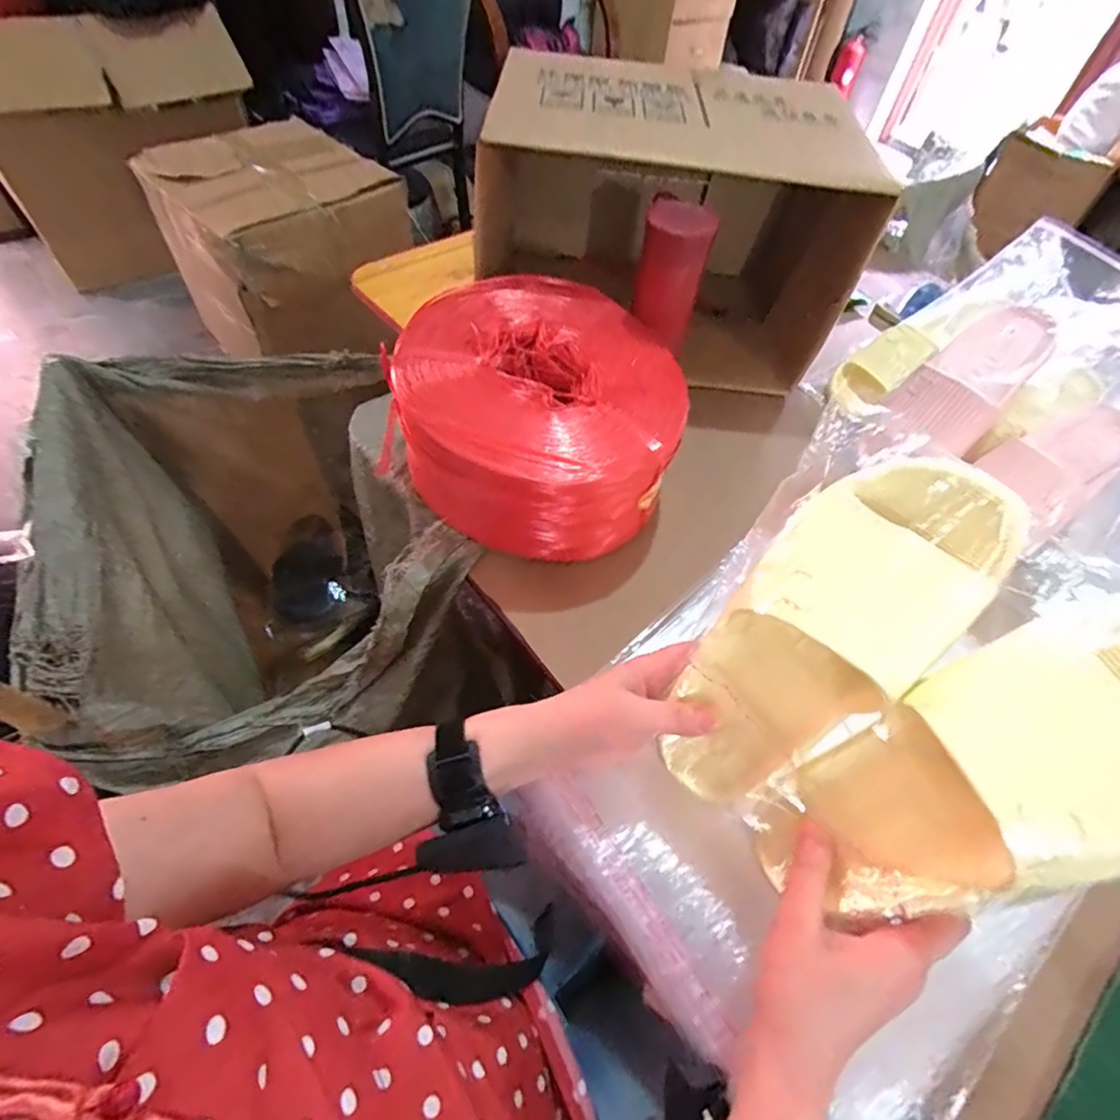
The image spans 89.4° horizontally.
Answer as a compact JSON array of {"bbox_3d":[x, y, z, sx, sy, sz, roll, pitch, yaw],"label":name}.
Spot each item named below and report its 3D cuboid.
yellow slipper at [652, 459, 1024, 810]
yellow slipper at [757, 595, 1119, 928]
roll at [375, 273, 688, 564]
[{"bbox_3d":[0.145,0.051,0.328,0.099,0.240,0.055,41,27,20],"label":"yellow slipper"},{"bbox_3d":[0.202,0.116,0.283,0.058,0.239,0.097,1,49,-46],"label":"yellow slipper"},{"bbox_3d":[-0.016,-0.145,0.565,0.262,0.131,0.268,2,55,-4],"label":"roll"}]

